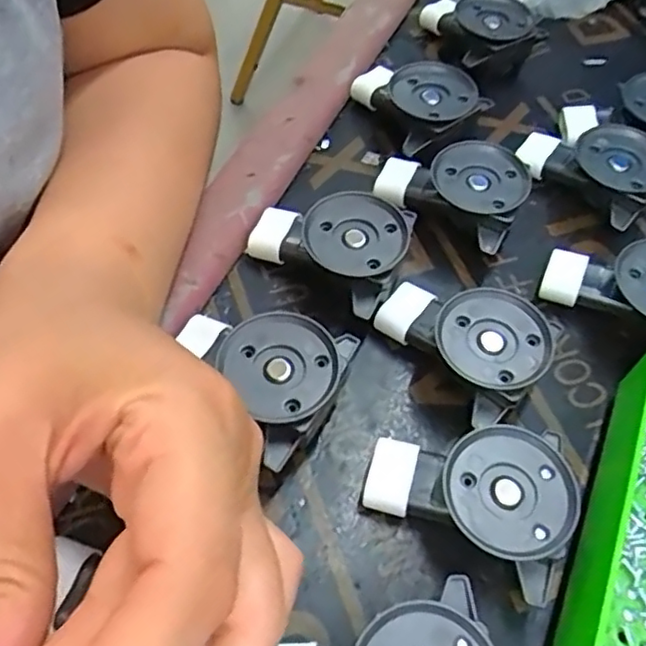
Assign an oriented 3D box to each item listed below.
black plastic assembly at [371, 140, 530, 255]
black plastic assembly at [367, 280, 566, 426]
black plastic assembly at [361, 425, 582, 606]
[{"bbox_3d":[0.059,-0.061,0.286,0.064,0.031,0.046,30,61,14],"label":"black plastic assembly"},{"bbox_3d":[0.055,0.005,0.244,0.040,0.032,0.064,-33,66,-22],"label":"black plastic assembly"},{"bbox_3d":[0.049,0.057,0.212,0.064,0.030,0.048,23,59,10],"label":"black plastic assembly"}]

